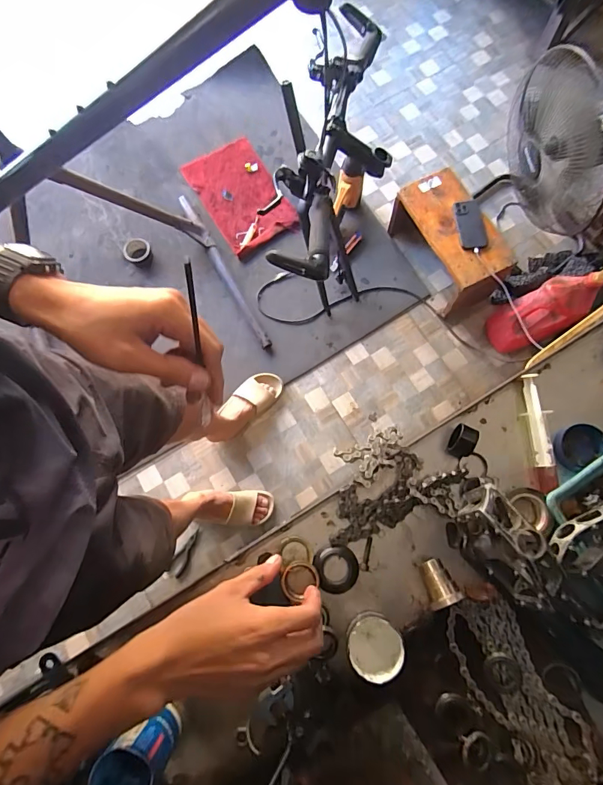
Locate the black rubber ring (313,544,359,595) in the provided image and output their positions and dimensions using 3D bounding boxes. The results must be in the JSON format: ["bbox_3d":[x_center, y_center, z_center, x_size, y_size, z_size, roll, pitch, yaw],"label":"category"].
[{"bbox_3d":[0.038,0.195,0.464,0.049,0.005,0.049,3,76,2],"label":"black rubber ring"}]

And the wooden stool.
[{"bbox_3d":[0.492,-0.498,1.411,0.209,0.231,0.433,-28,77,-5],"label":"wooden stool"}]

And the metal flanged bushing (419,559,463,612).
[{"bbox_3d":[0.146,0.200,0.439,0.032,0.031,0.046,-7,76,0],"label":"metal flanged bushing"}]

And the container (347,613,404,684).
[{"bbox_3d":[0.075,0.262,0.431,0.056,0.023,0.053,0,76,1],"label":"container"}]

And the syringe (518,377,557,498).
[{"bbox_3d":[0.273,0.047,0.486,0.024,0.025,0.135,-1,76,1],"label":"syringe"}]

